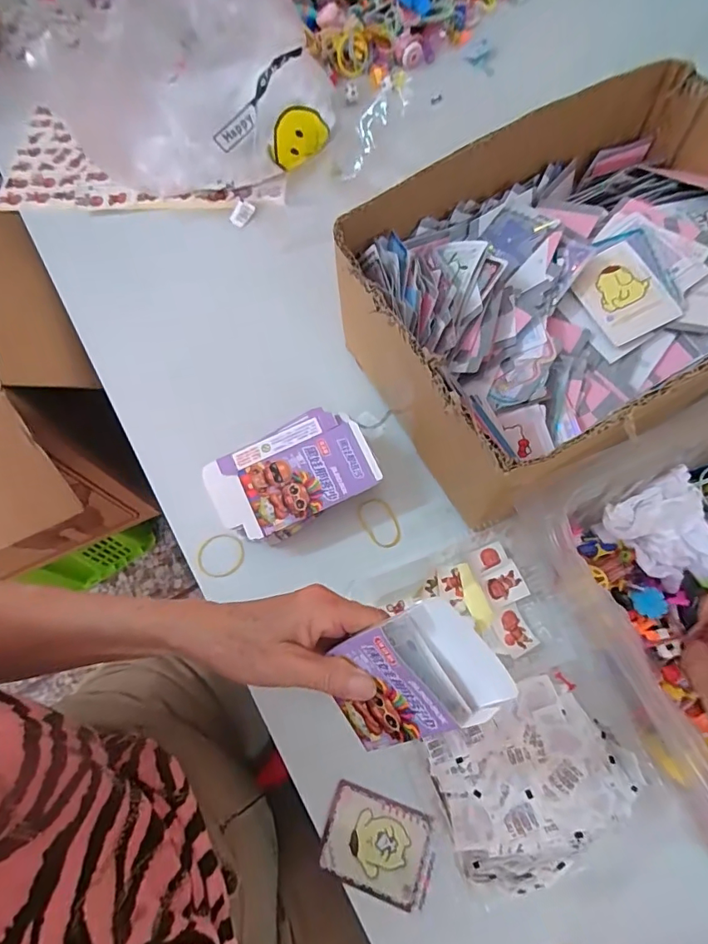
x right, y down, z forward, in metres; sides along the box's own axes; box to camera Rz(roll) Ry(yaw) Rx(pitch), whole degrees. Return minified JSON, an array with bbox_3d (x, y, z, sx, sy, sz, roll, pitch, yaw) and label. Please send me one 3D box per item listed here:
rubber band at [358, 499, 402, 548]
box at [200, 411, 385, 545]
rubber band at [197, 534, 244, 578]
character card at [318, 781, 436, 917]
[{"bbox_3d":[0.025,0.050,0.479,0.033,0.005,0.052,-23,68,-1],"label":"rubber band"},{"bbox_3d":[-0.058,0.009,0.469,0.146,0.061,0.088,-24,70,-9],"label":"box"},{"bbox_3d":[-0.129,0.080,0.473,0.046,0.004,0.044,0,68,1],"label":"rubber band"},{"bbox_3d":[0.019,0.289,0.377,0.083,0.004,0.061,18,69,8],"label":"character card"}]

